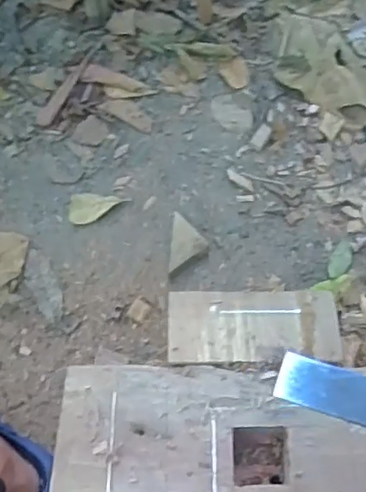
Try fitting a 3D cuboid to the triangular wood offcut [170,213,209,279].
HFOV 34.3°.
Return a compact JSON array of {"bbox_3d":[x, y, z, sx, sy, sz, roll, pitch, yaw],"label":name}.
[{"bbox_3d":[0.011,-0.004,1.059,0.066,0.038,0.124,3,64,5],"label":"triangular wood offcut"}]

